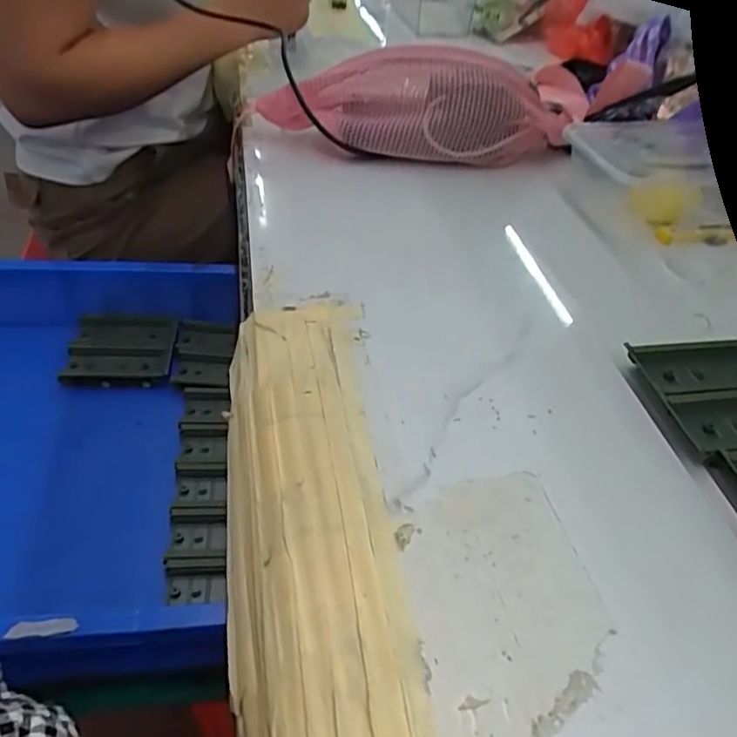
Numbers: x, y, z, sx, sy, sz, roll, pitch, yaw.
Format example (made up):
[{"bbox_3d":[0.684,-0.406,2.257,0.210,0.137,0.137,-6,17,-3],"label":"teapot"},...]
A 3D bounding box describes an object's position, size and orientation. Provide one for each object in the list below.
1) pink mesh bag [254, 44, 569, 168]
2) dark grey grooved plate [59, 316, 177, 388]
[{"bbox_3d":[0.052,-0.248,0.580,0.290,0.097,0.073,-4,44,-9],"label":"pink mesh bag"},{"bbox_3d":[-0.243,-0.019,0.600,0.096,0.016,0.079,1,44,-6],"label":"dark grey grooved plate"}]

